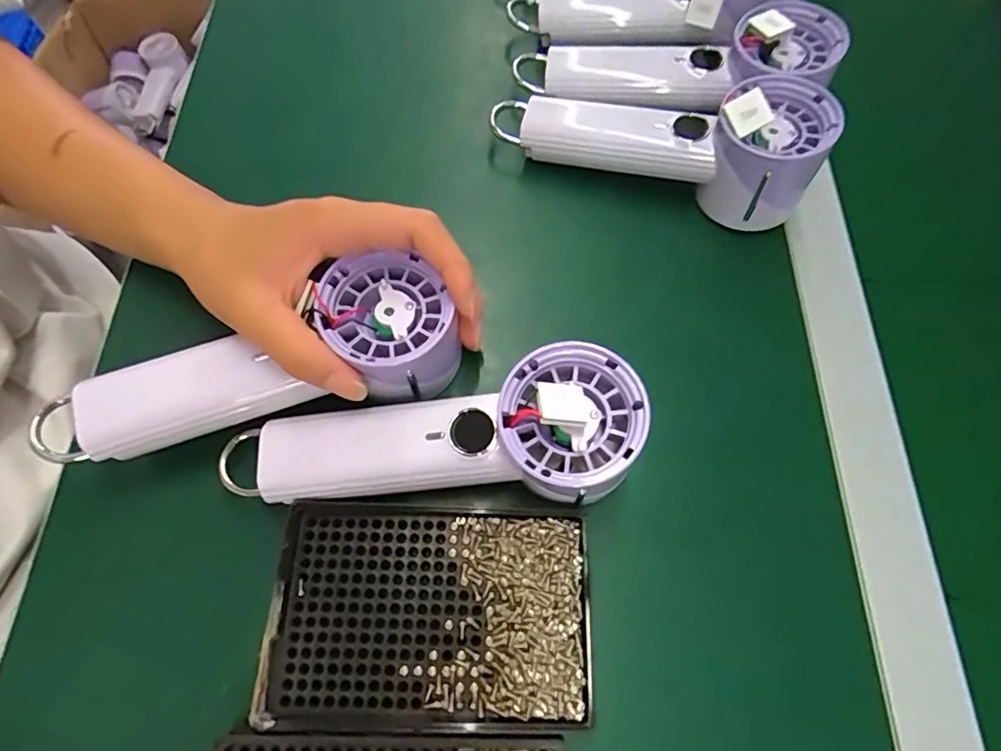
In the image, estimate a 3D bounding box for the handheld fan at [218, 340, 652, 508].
[{"bbox_3d":[-0.034,0.029,0.245,0.197,0.045,0.065,-9,68,8],"label":"handheld fan"}]

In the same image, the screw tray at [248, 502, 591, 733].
[{"bbox_3d":[-0.031,0.105,0.234,0.136,0.011,0.088,2,68,-2],"label":"screw tray"}]

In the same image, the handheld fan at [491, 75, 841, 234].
[{"bbox_3d":[0.091,-0.142,0.317,0.195,0.067,0.060,15,68,3],"label":"handheld fan"}]

